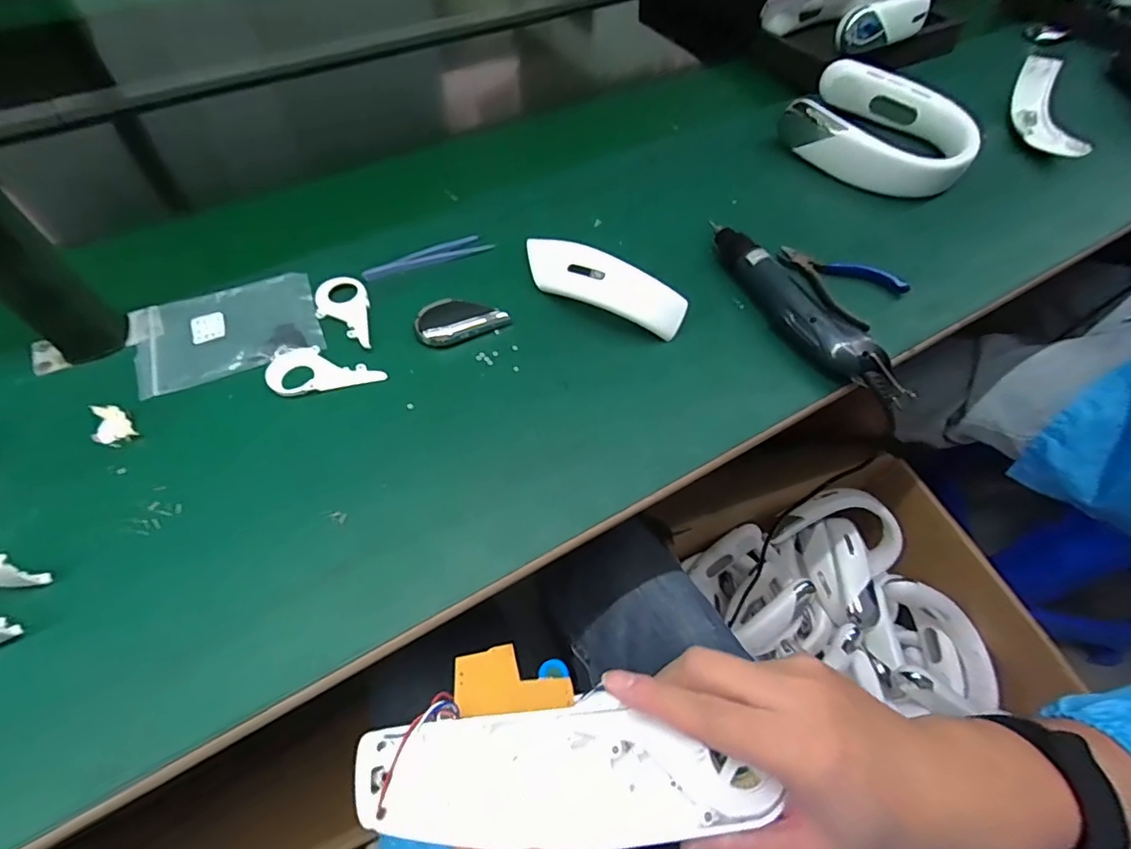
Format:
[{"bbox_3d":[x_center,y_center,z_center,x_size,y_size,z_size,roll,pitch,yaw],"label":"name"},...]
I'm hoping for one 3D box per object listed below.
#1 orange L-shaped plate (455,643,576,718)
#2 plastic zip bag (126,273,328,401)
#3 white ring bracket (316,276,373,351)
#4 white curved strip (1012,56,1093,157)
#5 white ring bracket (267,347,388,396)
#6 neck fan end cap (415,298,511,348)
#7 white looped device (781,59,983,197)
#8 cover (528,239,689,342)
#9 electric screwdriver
[{"bbox_3d":[-0.027,0.133,0.284,0.059,0.004,0.035,-3,43,-9],"label":"orange L-shaped plate"},{"bbox_3d":[-0.300,-0.085,0.481,0.151,0.005,0.103,-19,63,-15],"label":"plastic zip bag"},{"bbox_3d":[-0.202,-0.102,0.491,0.045,0.004,0.089,-10,61,-10],"label":"white ring bracket"},{"bbox_3d":[0.598,-0.385,0.677,0.032,0.060,0.185,12,59,3],"label":"white curved strip"},{"bbox_3d":[-0.204,-0.049,0.459,0.094,0.004,0.049,-11,61,-11],"label":"white ring bracket"},{"bbox_3d":[-0.097,-0.099,0.496,0.079,0.013,0.047,-16,62,-14],"label":"neck fan end cap"},{"bbox_3d":[0.378,-0.356,0.652,0.208,0.072,0.173,33,62,15],"label":"white looped device"},{"bbox_3d":[0.028,-0.133,0.502,0.173,0.047,0.050,28,61,12],"label":"cover"},{"bbox_3d":[0.206,-0.111,0.500,0.039,0.039,0.241,-25,64,-18],"label":"electric screwdriver"}]

